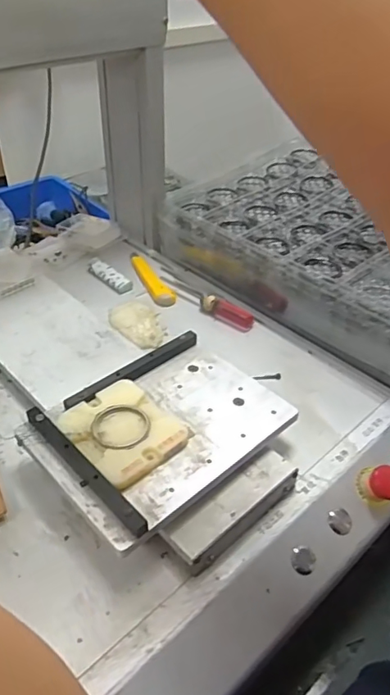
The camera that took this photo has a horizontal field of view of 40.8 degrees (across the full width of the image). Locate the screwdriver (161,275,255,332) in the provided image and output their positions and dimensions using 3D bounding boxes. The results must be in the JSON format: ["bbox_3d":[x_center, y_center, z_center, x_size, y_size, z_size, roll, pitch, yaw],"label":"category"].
[{"bbox_3d":[0.013,-0.063,0.645,0.026,0.017,0.143,-30,50,-34],"label":"screwdriver"}]

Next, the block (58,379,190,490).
[{"bbox_3d":[-0.058,0.066,0.433,0.081,0.007,0.091,-26,47,-33],"label":"block"}]

